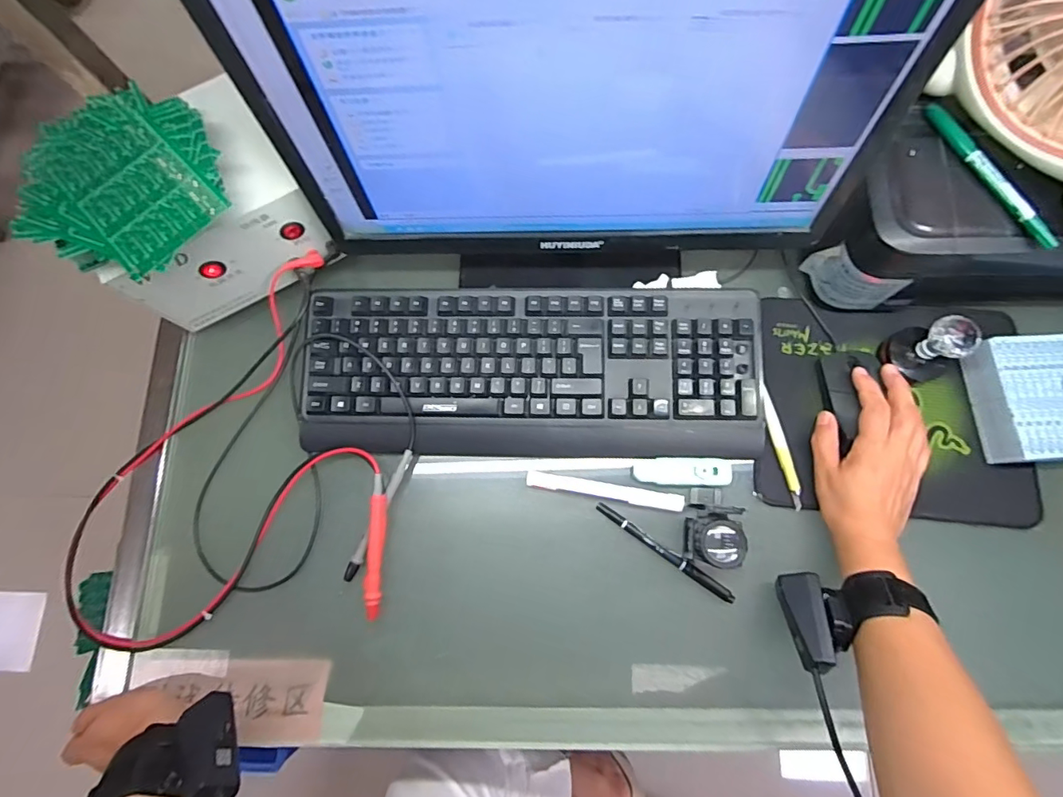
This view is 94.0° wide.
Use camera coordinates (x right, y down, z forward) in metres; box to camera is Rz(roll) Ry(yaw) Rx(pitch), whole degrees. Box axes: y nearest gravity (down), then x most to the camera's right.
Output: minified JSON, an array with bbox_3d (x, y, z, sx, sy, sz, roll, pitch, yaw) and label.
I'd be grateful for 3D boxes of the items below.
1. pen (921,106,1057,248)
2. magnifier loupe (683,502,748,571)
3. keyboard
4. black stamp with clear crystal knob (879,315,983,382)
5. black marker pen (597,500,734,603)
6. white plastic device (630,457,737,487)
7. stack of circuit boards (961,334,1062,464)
[{"bbox_3d":[0.354,-0.175,0.384,0.011,0.008,0.142,-27,77,-5],"label":"pen"},{"bbox_3d":[0.155,0.118,0.427,0.042,0.051,0.048,8,77,3],"label":"magnifier loupe"},{"bbox_3d":[-0.003,-0.025,0.472,0.424,0.036,0.154,1,76,2],"label":"keyboard"},{"bbox_3d":[0.355,-0.045,0.444,0.046,0.065,0.053,-26,77,-5],"label":"black stamp with clear crystal knob"},{"bbox_3d":[0.118,0.138,0.444,0.138,0.009,0.010,34,79,9],"label":"black marker pen"},{"bbox_3d":[0.139,0.067,0.457,0.086,0.013,0.025,3,76,2],"label":"white plastic device"},{"bbox_3d":[0.485,-0.001,0.444,0.148,0.031,0.111,-3,76,1],"label":"stack of circuit boards"}]

